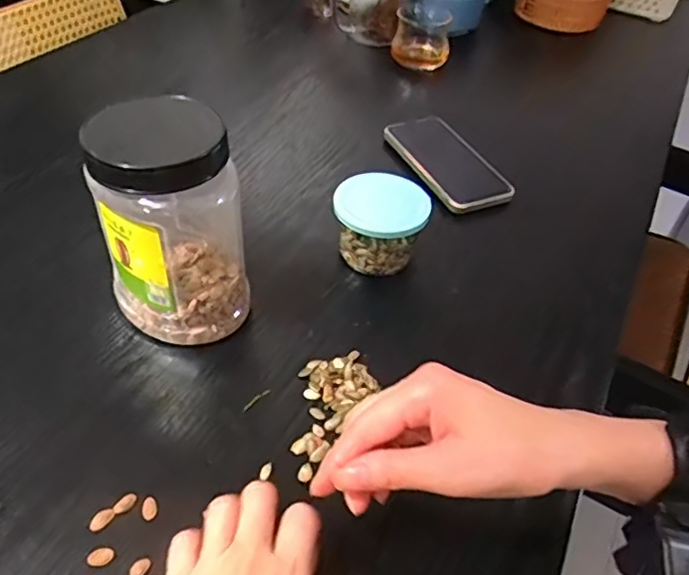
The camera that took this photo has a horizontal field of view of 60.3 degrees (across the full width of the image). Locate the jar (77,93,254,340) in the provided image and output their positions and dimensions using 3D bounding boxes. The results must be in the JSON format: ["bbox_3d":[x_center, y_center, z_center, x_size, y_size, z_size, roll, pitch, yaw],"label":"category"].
[{"bbox_3d":[-0.129,-0.050,0.438,0.095,0.163,0.113,-13,48,-19],"label":"jar"}]

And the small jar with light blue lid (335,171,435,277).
[{"bbox_3d":[0.030,-0.055,0.529,0.079,0.064,0.072,3,45,-3],"label":"small jar with light blue lid"}]

